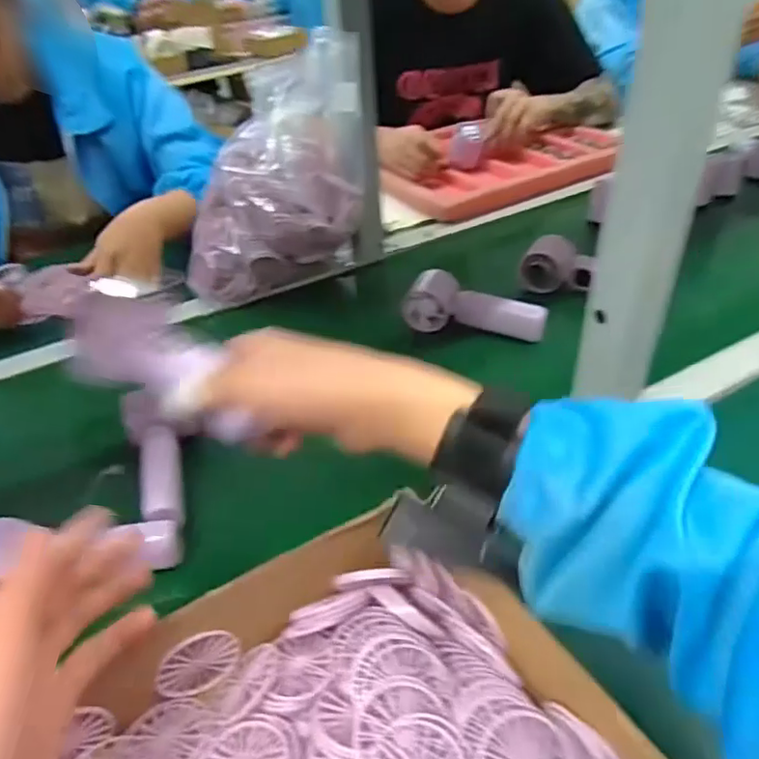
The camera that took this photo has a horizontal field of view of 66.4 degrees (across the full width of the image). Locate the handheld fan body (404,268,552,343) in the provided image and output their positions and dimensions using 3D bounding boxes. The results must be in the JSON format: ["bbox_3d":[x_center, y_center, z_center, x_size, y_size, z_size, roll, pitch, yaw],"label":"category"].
[{"bbox_3d":[0.109,-0.085,0.661,0.158,0.057,0.046,8,42,15],"label":"handheld fan body"}]

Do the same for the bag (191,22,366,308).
[{"bbox_3d":[-0.136,-0.251,0.727,0.236,0.250,0.176,-4,40,1],"label":"bag"}]

